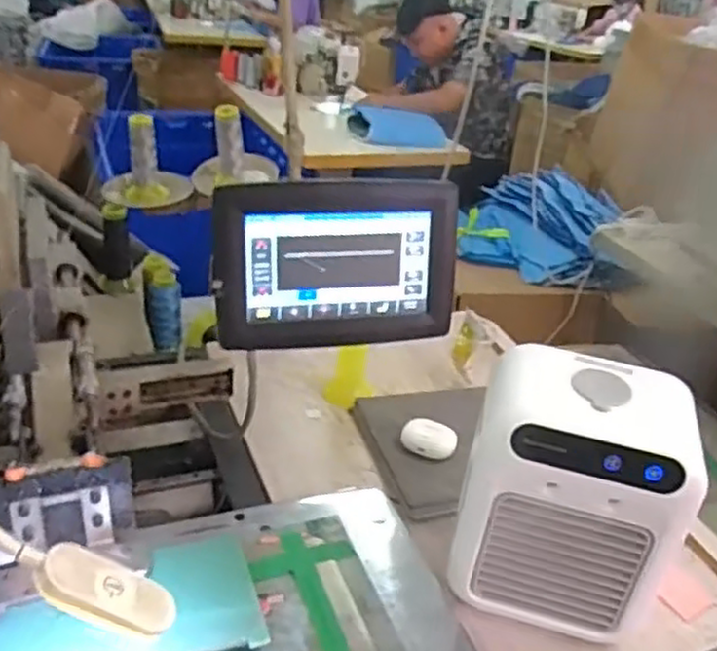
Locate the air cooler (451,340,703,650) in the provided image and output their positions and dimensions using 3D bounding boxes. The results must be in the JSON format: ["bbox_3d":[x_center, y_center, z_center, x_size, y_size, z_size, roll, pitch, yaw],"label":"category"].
[{"bbox_3d":[0.169,0.136,0.588,0.159,0.204,0.101,12,30,11],"label":"air cooler"}]

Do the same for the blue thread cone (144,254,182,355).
[{"bbox_3d":[-0.289,-0.036,1.070,0.053,0.047,0.153,-4,74,-17],"label":"blue thread cone"}]

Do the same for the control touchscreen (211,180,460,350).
[{"bbox_3d":[-0.020,-0.052,0.614,0.204,0.136,0.036,-3,16,-15],"label":"control touchscreen"}]

